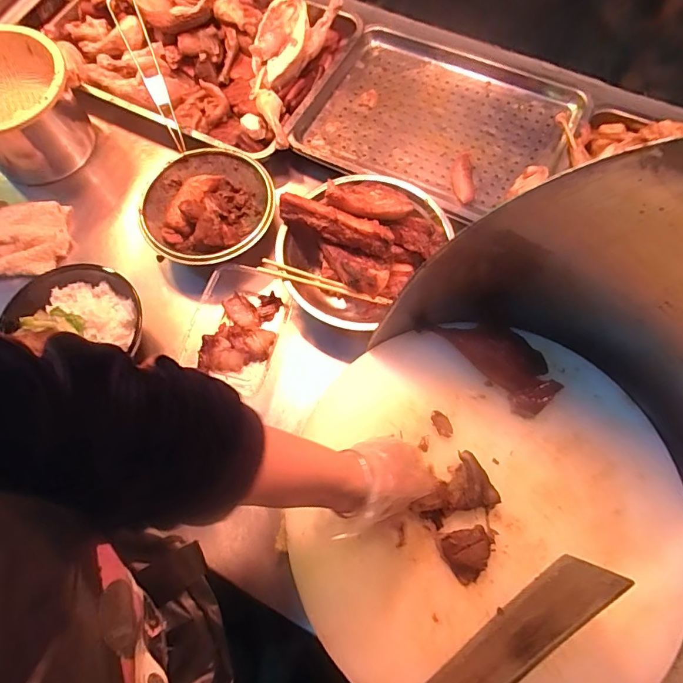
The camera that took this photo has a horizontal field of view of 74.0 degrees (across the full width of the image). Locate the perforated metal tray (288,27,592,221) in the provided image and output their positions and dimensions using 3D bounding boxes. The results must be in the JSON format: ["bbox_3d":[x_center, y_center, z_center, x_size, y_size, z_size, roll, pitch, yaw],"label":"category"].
[{"bbox_3d":[0.147,-0.332,0.686,0.380,0.034,0.283,23,69,8],"label":"perforated metal tray"}]

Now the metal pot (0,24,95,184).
[{"bbox_3d":[-0.478,-0.336,0.670,0.187,0.143,0.158,-42,74,-14],"label":"metal pot"}]

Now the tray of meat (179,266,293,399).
[{"bbox_3d":[-0.131,-0.018,0.590,0.112,0.039,0.163,12,70,6],"label":"tray of meat"}]

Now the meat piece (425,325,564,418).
[{"bbox_3d":[0.173,0.015,0.516,0.063,0.038,0.155,-41,74,-13],"label":"meat piece"}]

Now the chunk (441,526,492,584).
[{"bbox_3d":[0.128,0.213,0.454,0.046,0.019,0.048,-20,70,-6],"label":"chunk"}]

